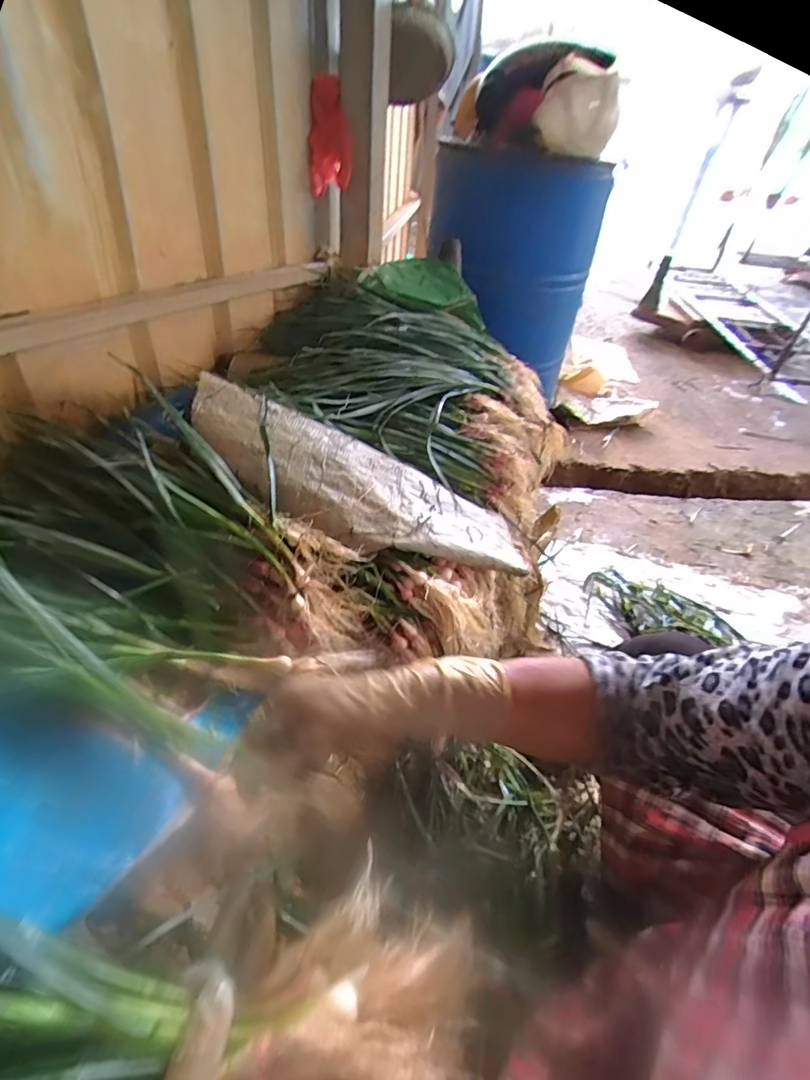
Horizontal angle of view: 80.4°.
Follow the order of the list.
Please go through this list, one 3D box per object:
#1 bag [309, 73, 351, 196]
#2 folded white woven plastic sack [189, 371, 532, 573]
[{"bbox_3d":[-0.168,-0.901,1.075,0.096,0.200,0.062,-2,37,-10],"label":"bag"},{"bbox_3d":[-0.064,-0.073,0.643,0.493,0.041,0.195,26,37,-3],"label":"folded white woven plastic sack"}]

